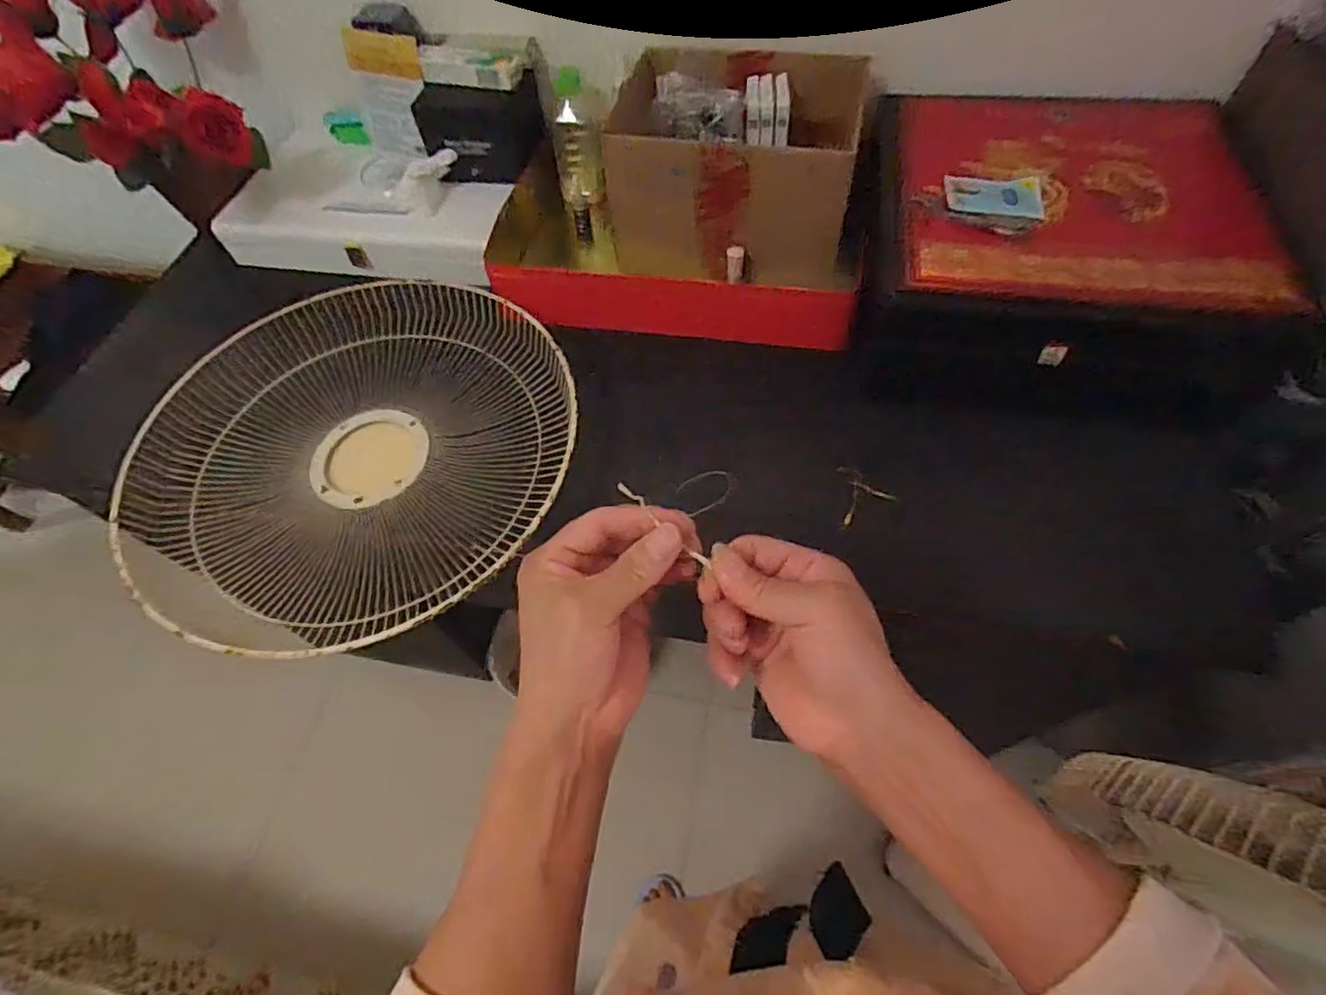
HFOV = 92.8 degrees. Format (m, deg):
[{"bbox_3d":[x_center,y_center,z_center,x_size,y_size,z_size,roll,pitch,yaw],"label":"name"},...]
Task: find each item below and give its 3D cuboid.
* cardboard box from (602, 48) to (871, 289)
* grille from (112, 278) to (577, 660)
[{"bbox_3d":[0.088,-0.393,0.742,0.271,0.144,0.227,12,61,11],"label":"cardboard box"},{"bbox_3d":[-0.318,-0.061,0.668,0.402,0.074,0.402,-2,59,3],"label":"grille"}]

